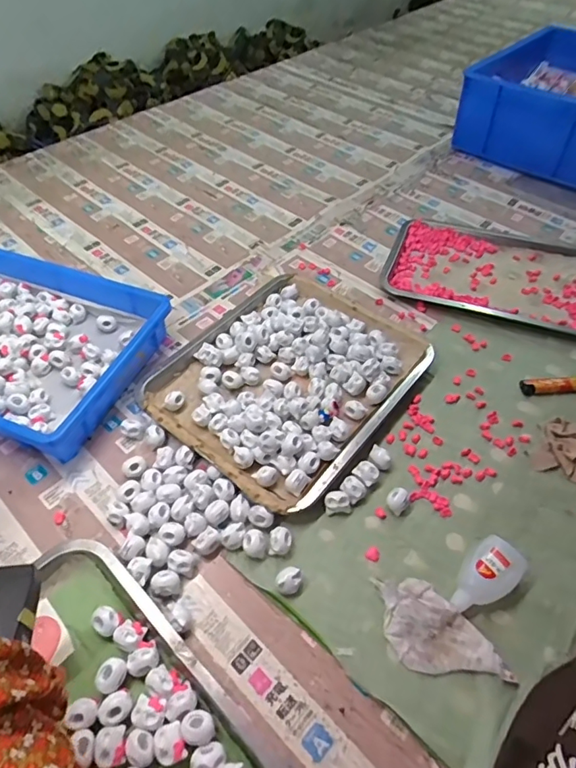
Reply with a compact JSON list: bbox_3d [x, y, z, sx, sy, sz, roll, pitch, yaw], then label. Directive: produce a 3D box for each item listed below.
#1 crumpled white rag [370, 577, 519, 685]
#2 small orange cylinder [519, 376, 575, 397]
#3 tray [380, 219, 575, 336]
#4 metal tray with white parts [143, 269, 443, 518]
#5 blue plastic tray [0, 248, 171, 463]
[{"bbox_3d":[0.136,0.214,0.435,0.104,0.008,0.075,2,52,3],"label":"crumpled white rag"},{"bbox_3d":[0.330,0.001,0.605,0.085,0.011,0.023,-4,52,-2],"label":"small orange cylinder"},{"bbox_3d":[0.306,-0.166,0.729,0.307,0.016,0.191,15,54,12],"label":"tray"},{"bbox_3d":[-0.002,-0.015,0.601,0.256,0.033,0.296,32,59,23],"label":"metal tray with white parts"},{"bbox_3d":[-0.365,-0.063,0.624,0.368,0.049,0.245,17,54,14],"label":"blue plastic tray"}]

